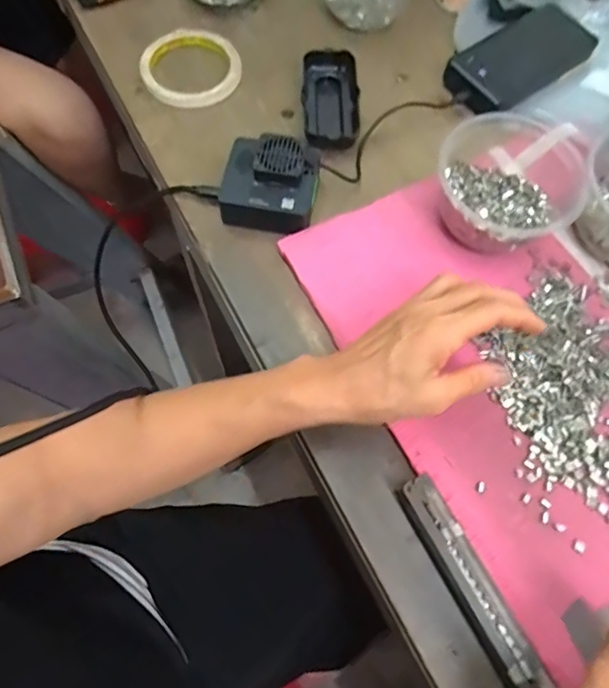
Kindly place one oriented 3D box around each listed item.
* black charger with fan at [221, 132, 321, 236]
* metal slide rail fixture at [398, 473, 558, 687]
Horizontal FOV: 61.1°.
[{"bbox_3d":[-0.028,-0.137,0.441,0.080,0.043,0.071,15,69,5],"label":"black charger with fan"},{"bbox_3d":[0.109,0.163,0.334,0.032,0.026,0.155,-22,71,-12],"label":"metal slide rail fixture"}]

